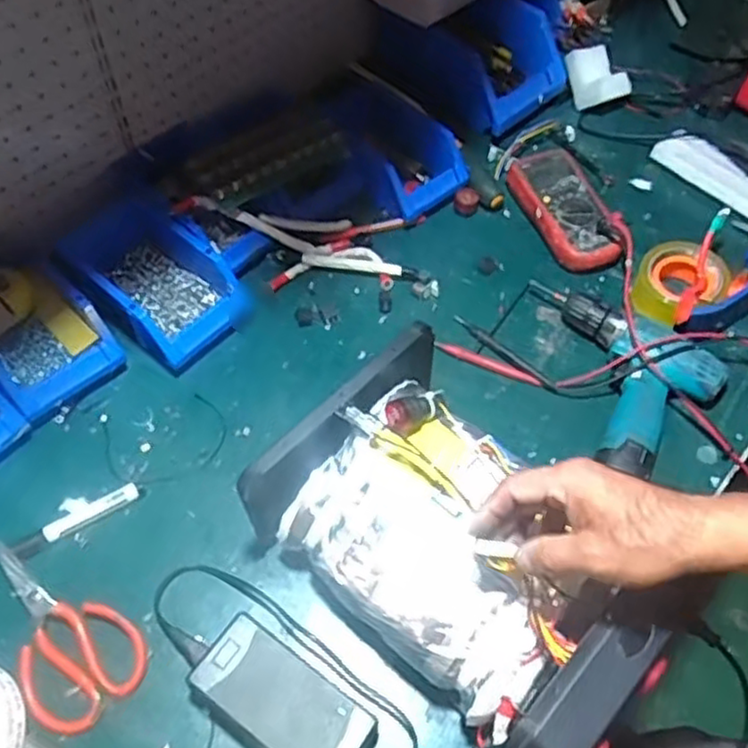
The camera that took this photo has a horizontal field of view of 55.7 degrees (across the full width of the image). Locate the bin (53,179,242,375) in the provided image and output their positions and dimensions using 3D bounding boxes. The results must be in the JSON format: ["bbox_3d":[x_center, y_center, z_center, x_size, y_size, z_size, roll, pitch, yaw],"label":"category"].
[{"bbox_3d":[-0.249,-0.109,0.781,0.207,0.075,0.121,38,64,19],"label":"bin"}]

